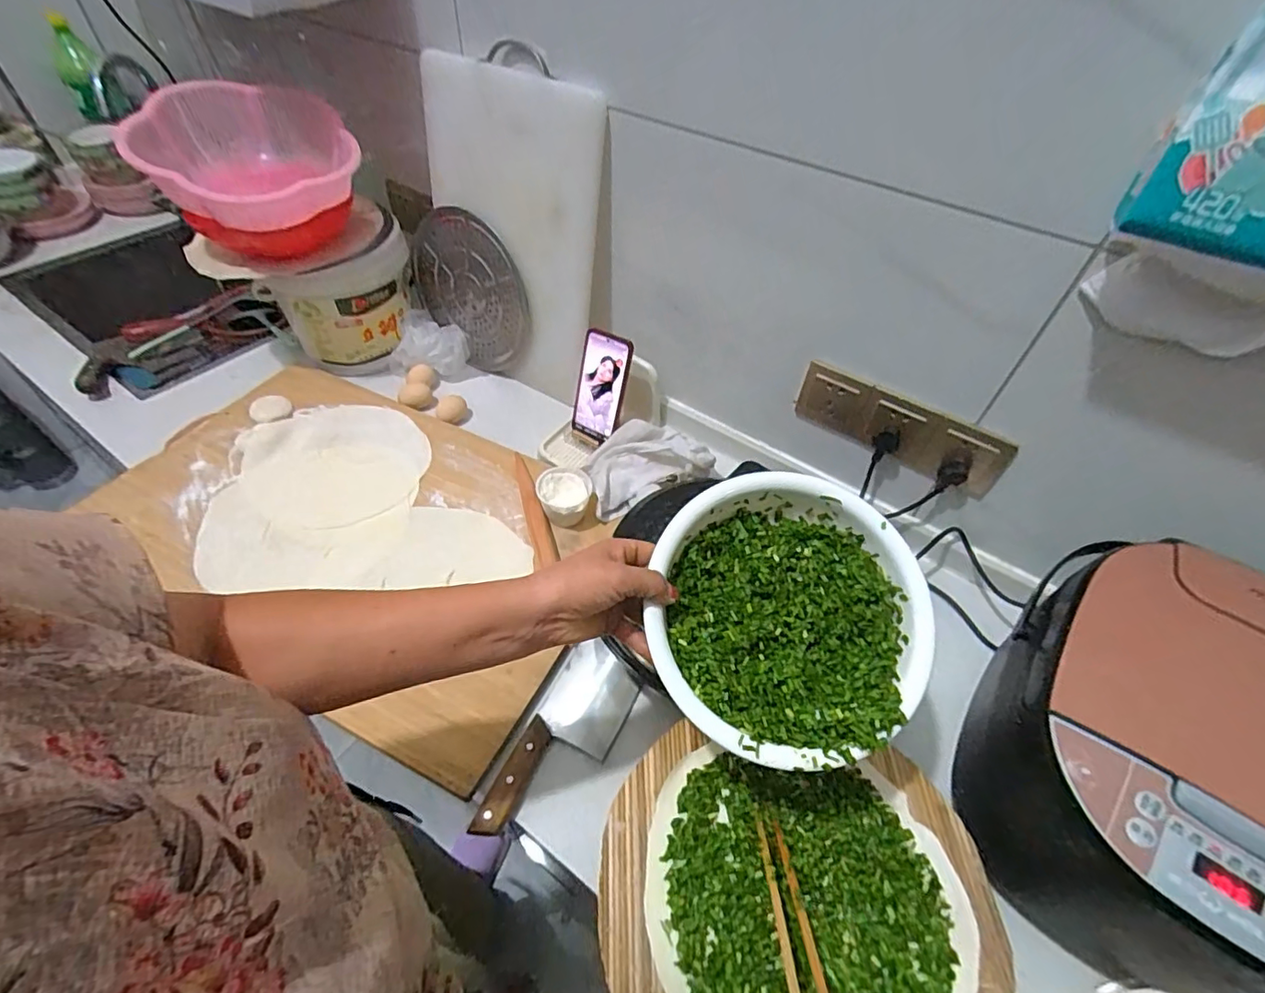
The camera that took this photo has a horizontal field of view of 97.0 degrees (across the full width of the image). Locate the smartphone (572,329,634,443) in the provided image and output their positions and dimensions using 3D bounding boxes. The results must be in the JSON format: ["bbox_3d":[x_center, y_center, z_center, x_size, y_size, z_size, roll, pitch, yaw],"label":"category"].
[{"bbox_3d":[-0.047,-0.162,0.839,0.073,0.161,0.012,25,29,16],"label":"smartphone"}]

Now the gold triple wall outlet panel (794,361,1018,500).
[{"bbox_3d":[0.336,-0.084,0.716,0.257,0.089,0.019,29,54,19],"label":"gold triple wall outlet panel"}]

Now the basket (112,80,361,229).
[{"bbox_3d":[-0.517,-0.467,0.775,0.232,0.110,0.281,-8,51,-10],"label":"basket"}]

